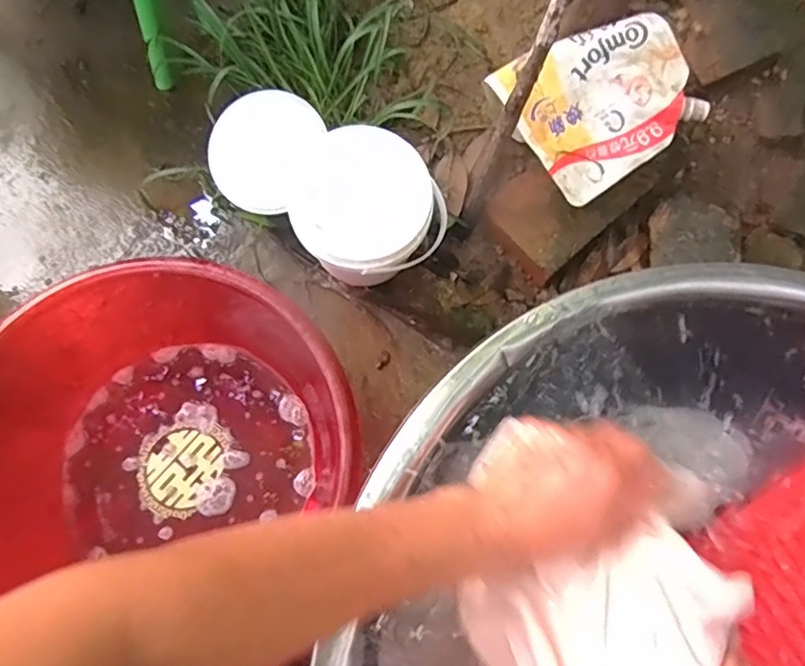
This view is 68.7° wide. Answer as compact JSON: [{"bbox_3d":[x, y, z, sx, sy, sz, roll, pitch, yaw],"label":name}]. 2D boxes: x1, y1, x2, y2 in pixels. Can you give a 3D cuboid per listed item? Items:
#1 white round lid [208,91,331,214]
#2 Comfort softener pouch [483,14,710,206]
[{"bbox_3d":[-0.143,-0.186,0.595,0.121,0.013,0.120,-3,82,21],"label":"white round lid"},{"bbox_3d":[0.203,-0.236,0.603,0.174,0.024,0.153,-30,100,6],"label":"Comfort softener pouch"}]

